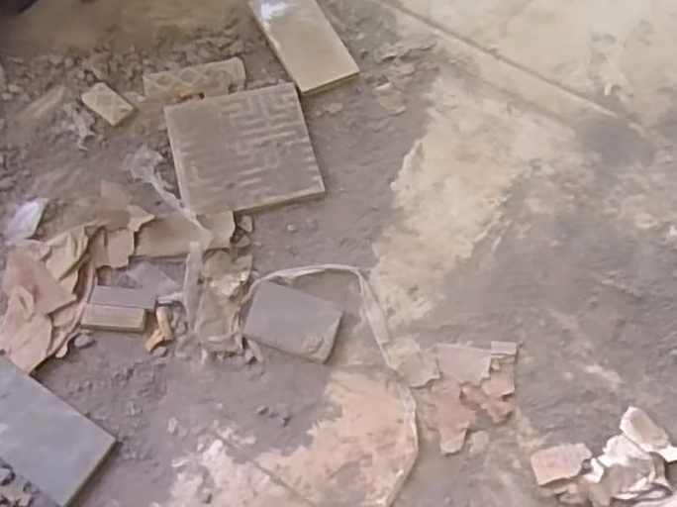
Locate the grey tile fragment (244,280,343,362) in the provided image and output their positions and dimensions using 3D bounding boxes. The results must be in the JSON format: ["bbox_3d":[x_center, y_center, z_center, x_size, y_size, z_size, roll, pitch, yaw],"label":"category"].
[{"bbox_3d":[-0.042,0.063,0.647,0.082,0.014,0.055,16,64,9],"label":"grey tile fragment"}]

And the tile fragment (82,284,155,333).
[{"bbox_3d":[-0.203,0.051,0.656,0.061,0.005,0.041,5,63,4],"label":"tile fragment"}]

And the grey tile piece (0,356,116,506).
[{"bbox_3d":[-0.275,0.143,0.609,0.164,0.012,0.065,32,59,9],"label":"grey tile piece"}]

